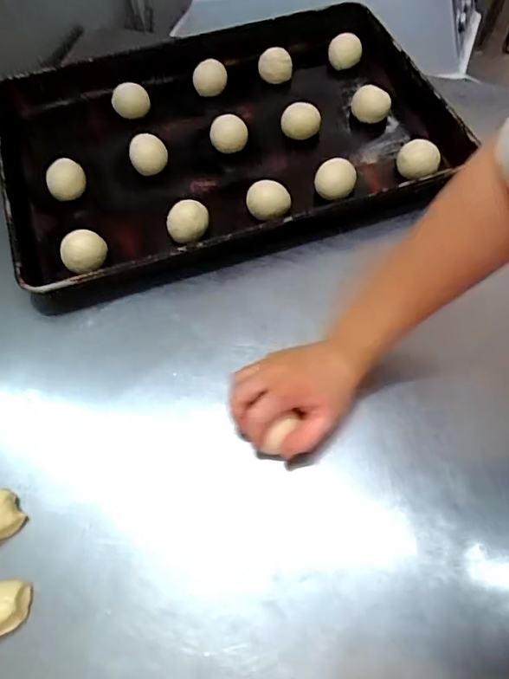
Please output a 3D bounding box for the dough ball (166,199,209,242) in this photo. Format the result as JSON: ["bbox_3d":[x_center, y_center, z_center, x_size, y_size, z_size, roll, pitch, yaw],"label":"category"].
[{"bbox_3d":[-0.084,-0.148,0.625,0.051,0.049,0.051,-1,62,2],"label":"dough ball"}]

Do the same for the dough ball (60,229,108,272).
[{"bbox_3d":[-0.209,-0.105,0.607,0.051,0.040,0.048,-1,62,2],"label":"dough ball"}]

